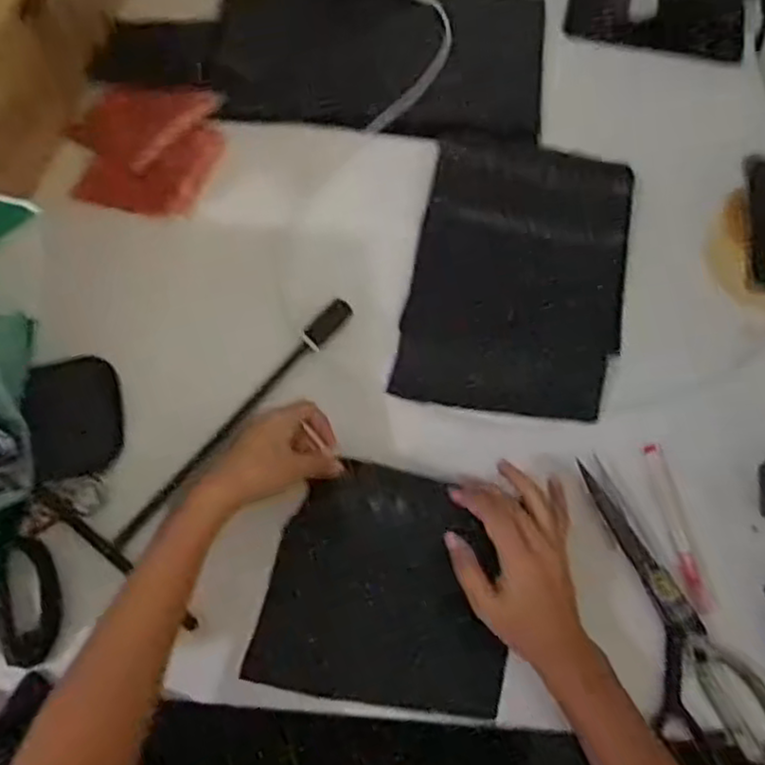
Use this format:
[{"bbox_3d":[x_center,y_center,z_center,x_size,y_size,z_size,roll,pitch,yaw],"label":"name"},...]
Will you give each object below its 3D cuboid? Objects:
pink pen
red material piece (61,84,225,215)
[{"bbox_3d":[0.237,0.114,0.585,0.018,0.011,0.139,-5,62,-4],"label":"pink pen"},{"bbox_3d":[-0.247,-0.250,0.753,0.157,0.023,0.168,7,62,2],"label":"red material piece"}]

